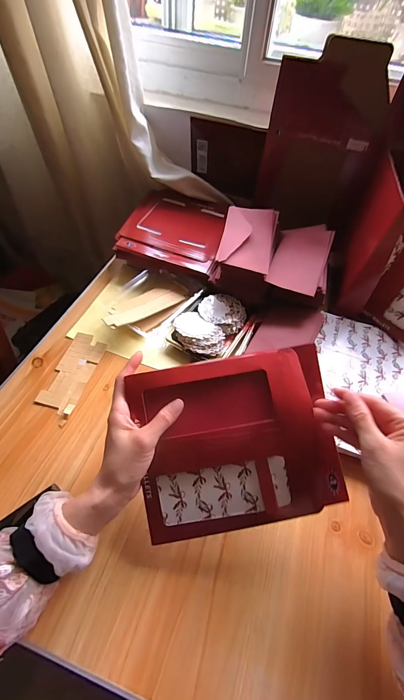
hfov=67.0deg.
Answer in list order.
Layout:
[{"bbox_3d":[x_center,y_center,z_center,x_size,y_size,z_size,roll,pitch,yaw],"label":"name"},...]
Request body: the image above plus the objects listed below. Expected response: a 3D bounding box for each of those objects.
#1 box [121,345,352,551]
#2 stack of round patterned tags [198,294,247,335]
[{"bbox_3d":[0.041,0.105,0.359,0.227,0.050,0.191,-10,85,4],"label":"box"},{"bbox_3d":[0.040,-0.072,0.583,0.088,0.020,0.076,30,57,17],"label":"stack of round patterned tags"}]

